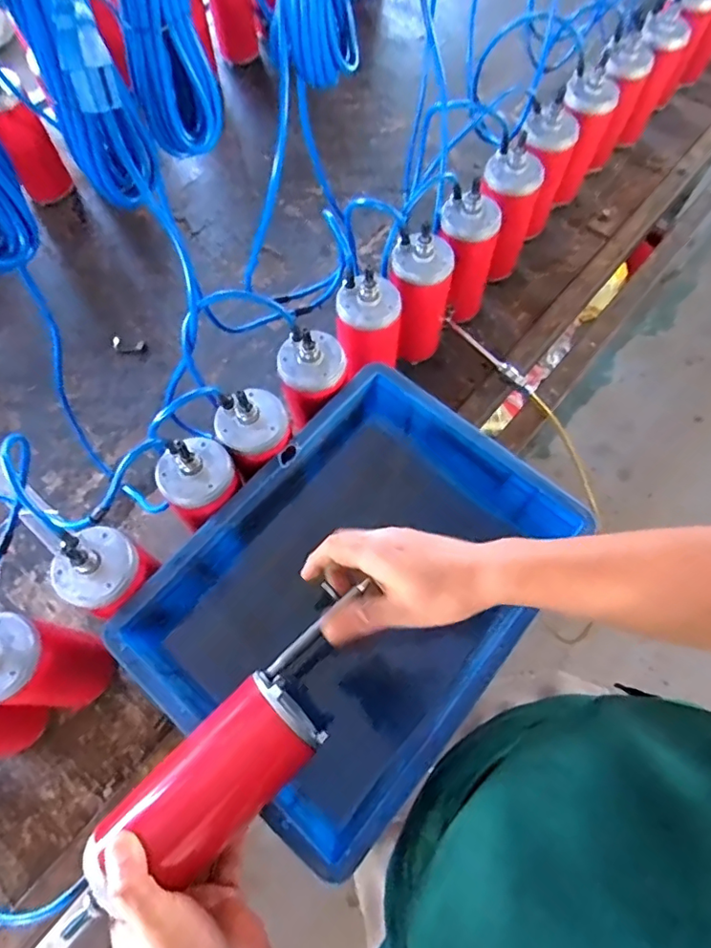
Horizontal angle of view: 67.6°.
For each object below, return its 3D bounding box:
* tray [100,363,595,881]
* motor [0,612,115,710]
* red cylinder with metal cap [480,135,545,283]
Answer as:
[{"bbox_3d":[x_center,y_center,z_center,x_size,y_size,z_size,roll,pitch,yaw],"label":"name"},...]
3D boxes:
[{"bbox_3d":[-0.003,0.118,0.567,0.292,0.143,0.394,38,72,14],"label":"tray"},{"bbox_3d":[-0.306,0.187,0.520,0.079,0.193,0.079,11,68,4],"label":"motor"},{"bbox_3d":[0.214,-0.365,0.748,0.087,0.172,0.070,38,72,14],"label":"red cylinder with metal cap"}]

